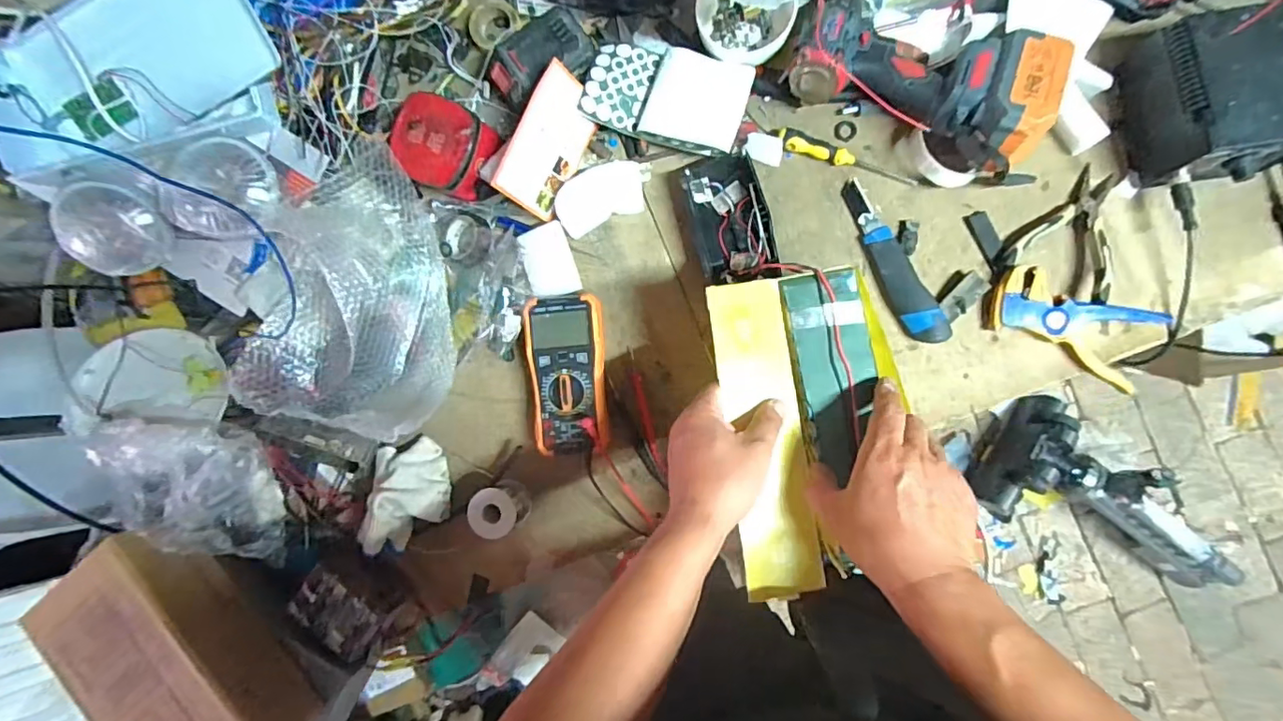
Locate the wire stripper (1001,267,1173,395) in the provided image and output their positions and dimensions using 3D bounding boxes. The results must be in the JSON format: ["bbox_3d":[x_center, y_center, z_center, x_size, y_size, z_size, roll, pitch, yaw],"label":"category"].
[{"bbox_3d":[0.455,-0.039,0.578,0.166,0.019,0.087,25,92,5],"label":"wire stripper"}]

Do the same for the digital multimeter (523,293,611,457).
[{"bbox_3d":[-0.081,0.017,0.618,0.087,0.053,0.174,-3,90,5],"label":"digital multimeter"}]

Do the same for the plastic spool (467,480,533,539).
[{"bbox_3d":[-0.156,0.165,0.614,0.055,0.051,0.054,-34,87,4],"label":"plastic spool"}]

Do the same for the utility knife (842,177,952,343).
[{"bbox_3d":[0.273,-0.108,0.602,0.040,0.025,0.196,-26,88,5],"label":"utility knife"}]

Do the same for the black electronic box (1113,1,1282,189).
[{"bbox_3d":[0.568,-0.257,0.541,0.108,0.079,0.147,-9,89,5],"label":"black electronic box"}]

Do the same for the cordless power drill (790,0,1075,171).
[{"bbox_3d":[0.293,-0.304,0.568,0.259,0.097,0.141,29,93,18],"label":"cordless power drill"}]

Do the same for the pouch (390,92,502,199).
[{"bbox_3d":[-0.225,-0.240,0.621,0.101,0.049,0.097,31,93,5],"label":"pouch"}]

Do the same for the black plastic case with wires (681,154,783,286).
[{"bbox_3d":[0.098,-0.155,0.614,0.078,0.047,0.143,-14,89,5],"label":"black plastic case with wires"}]

